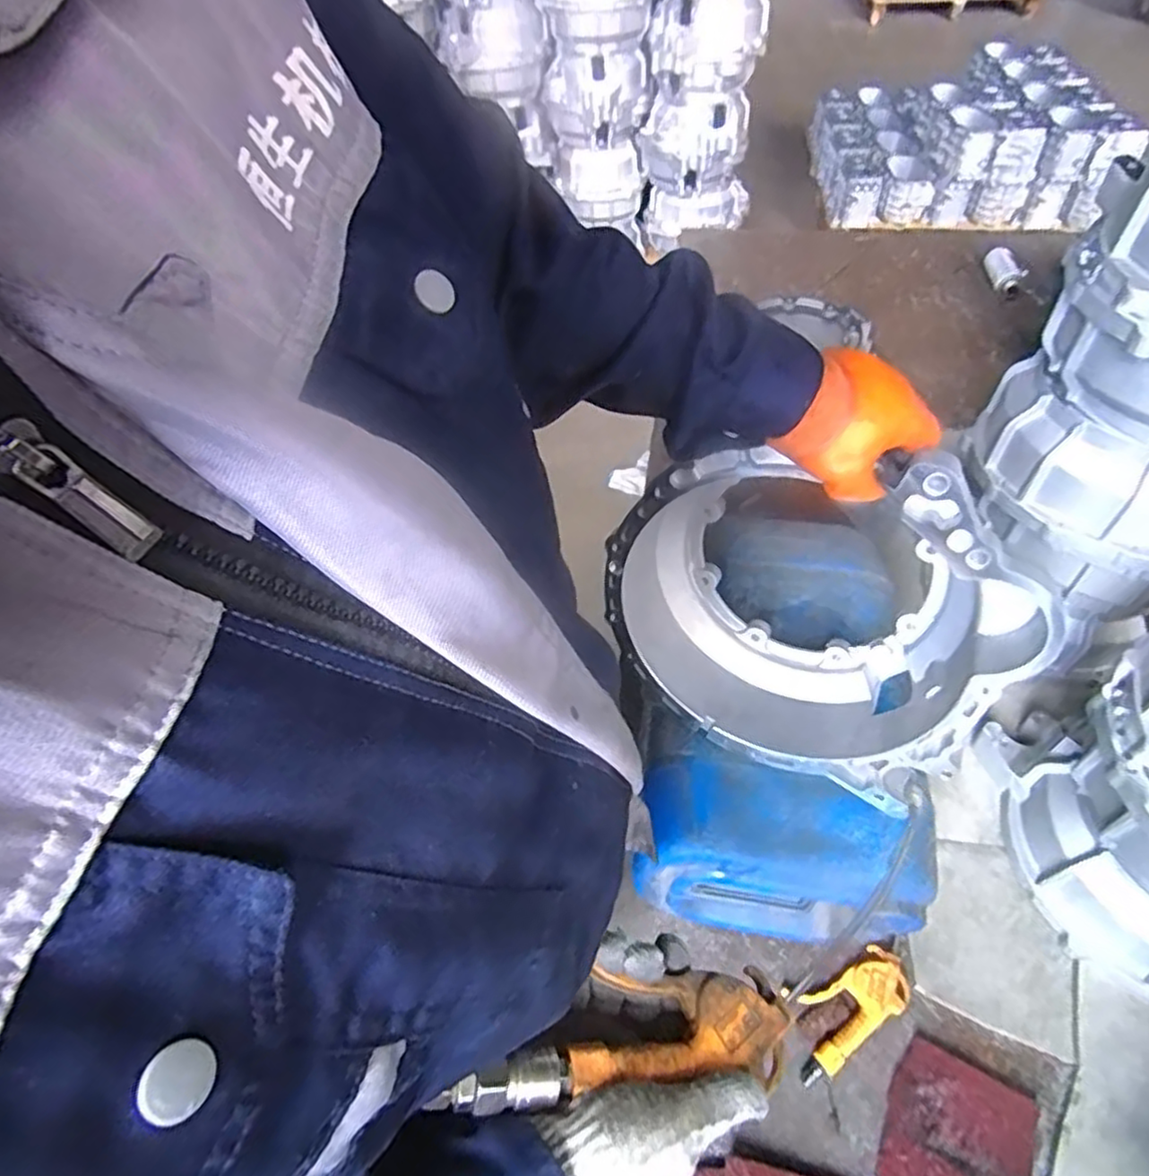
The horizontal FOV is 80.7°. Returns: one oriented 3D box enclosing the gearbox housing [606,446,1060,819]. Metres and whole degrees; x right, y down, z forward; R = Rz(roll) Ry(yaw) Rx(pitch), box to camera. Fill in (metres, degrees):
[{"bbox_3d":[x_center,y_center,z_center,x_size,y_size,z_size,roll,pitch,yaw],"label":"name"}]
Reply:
[{"bbox_3d":[0.202,0.009,0.589,0.321,0.316,0.153,22,56,20],"label":"gearbox housing"}]

